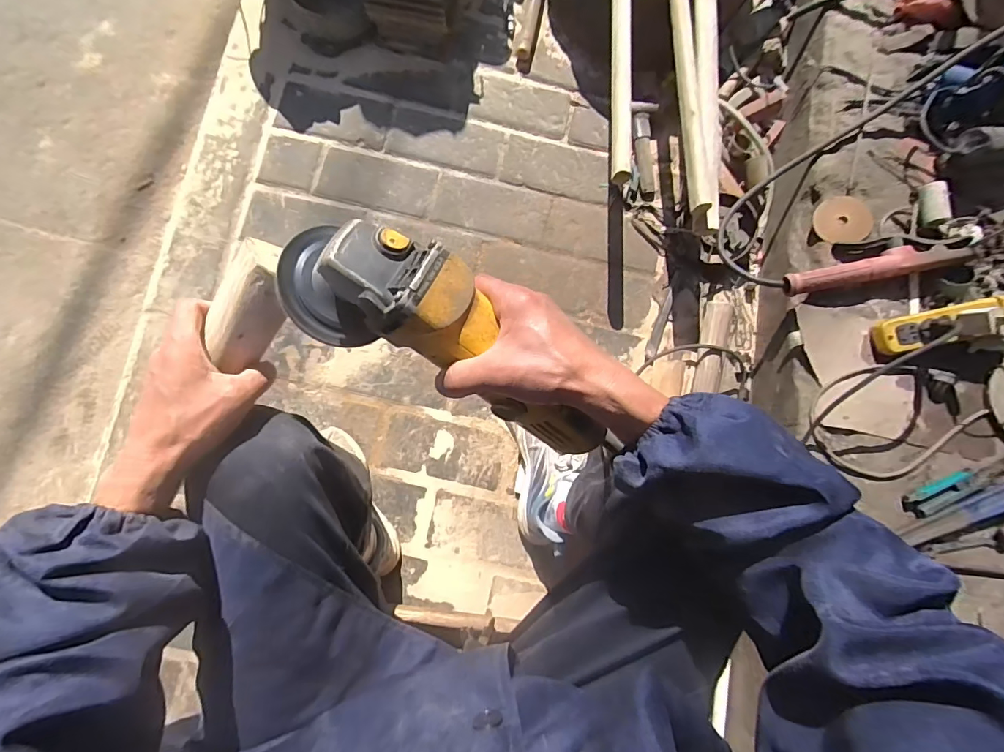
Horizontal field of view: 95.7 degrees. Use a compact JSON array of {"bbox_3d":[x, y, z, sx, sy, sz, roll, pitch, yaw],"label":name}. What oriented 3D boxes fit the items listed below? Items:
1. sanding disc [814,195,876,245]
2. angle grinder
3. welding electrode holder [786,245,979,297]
[{"bbox_3d":[0.611,-0.278,0.813,0.087,0.009,0.088,-3,79,17],"label":"sanding disc"},{"bbox_3d":[-0.031,-0.021,0.343,0.281,0.076,0.090,34,80,-14],"label":"angle grinder"},{"bbox_3d":[0.632,-0.184,0.765,0.283,0.052,0.047,-11,82,-6],"label":"welding electrode holder"}]

